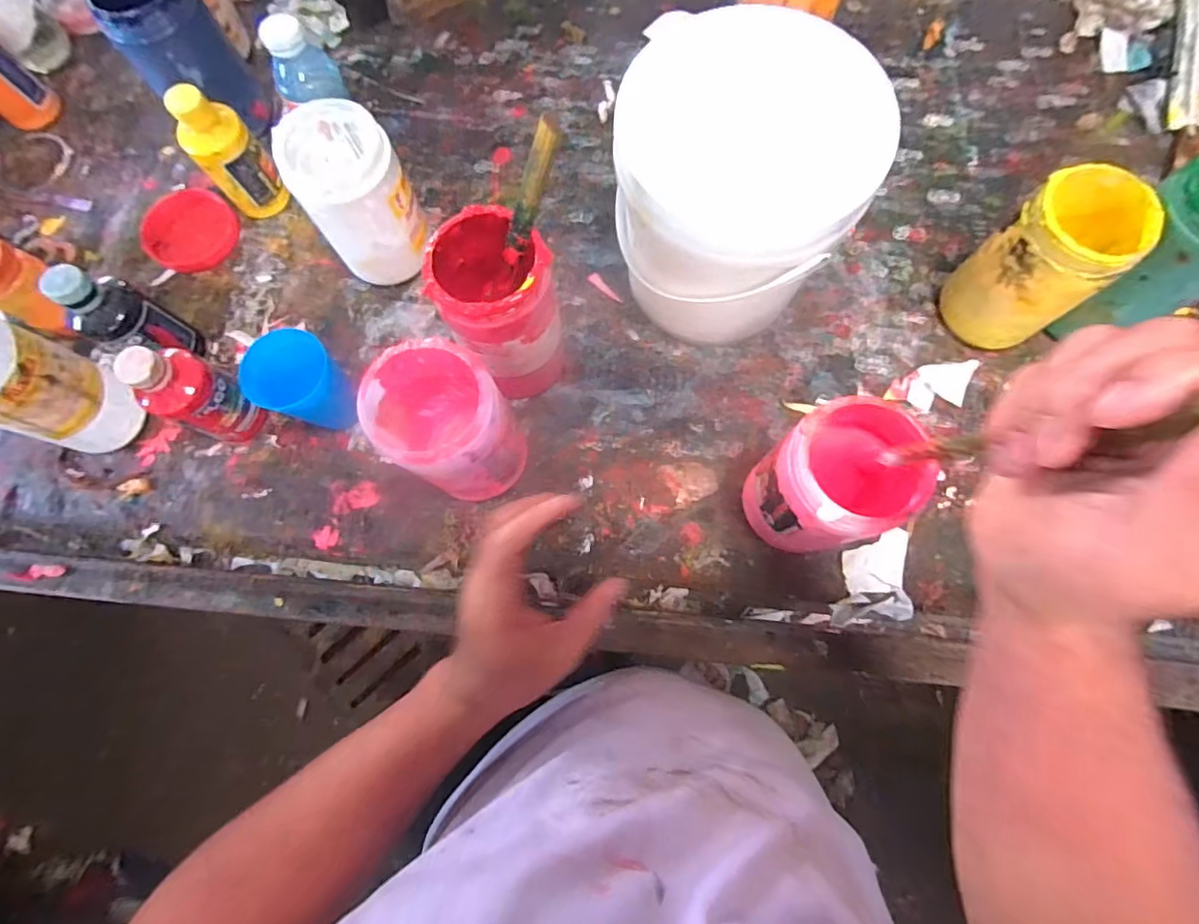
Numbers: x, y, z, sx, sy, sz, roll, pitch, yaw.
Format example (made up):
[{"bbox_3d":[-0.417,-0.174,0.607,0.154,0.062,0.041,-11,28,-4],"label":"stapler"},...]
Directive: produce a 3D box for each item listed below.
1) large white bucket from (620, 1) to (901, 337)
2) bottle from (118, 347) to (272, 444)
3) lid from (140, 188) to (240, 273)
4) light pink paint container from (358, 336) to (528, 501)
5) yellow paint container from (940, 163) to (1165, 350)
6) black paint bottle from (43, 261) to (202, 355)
[{"bbox_3d":[0.116,-0.225,0.493,0.187,0.194,0.201,0,75,2],"label":"large white bucket"},{"bbox_3d":[-0.356,-0.059,0.493,0.046,0.133,0.054,23,77,8],"label":"bottle"},{"bbox_3d":[-0.445,-0.251,0.604,0.101,0.015,0.091,31,79,9],"label":"lid"},{"bbox_3d":[-0.119,-0.024,0.459,0.095,0.170,0.087,0,75,2],"label":"light pink paint container"},{"bbox_3d":[0.385,-0.171,0.495,0.100,0.147,0.092,-39,78,-8],"label":"yellow paint container"},{"bbox_3d":[-0.433,-0.127,0.513,0.051,0.131,0.055,24,78,8],"label":"black paint bottle"}]

